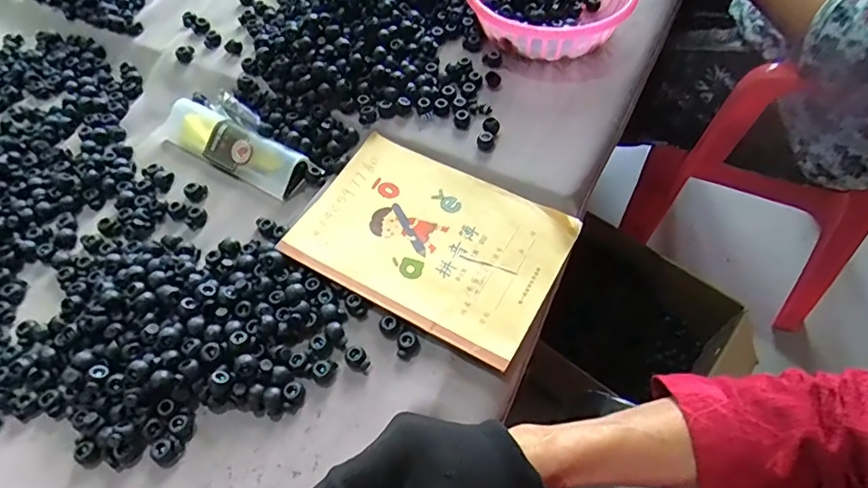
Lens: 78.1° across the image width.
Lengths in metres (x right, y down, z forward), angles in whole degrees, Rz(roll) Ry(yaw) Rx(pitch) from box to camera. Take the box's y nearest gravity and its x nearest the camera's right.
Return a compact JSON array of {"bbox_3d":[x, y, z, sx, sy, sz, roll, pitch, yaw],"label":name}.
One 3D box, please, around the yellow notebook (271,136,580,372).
[{"bbox_3d":[-0.003,-0.005,0.438,0.205,0.008,0.140,26,62,17],"label":"yellow notebook"}]

